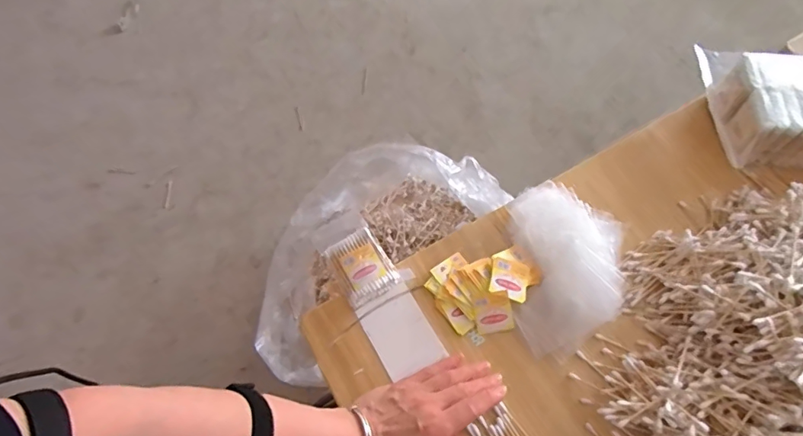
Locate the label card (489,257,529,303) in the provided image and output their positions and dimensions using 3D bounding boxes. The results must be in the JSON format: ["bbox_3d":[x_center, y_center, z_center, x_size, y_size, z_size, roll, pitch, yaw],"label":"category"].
[{"bbox_3d":[0.113,0.063,0.496,0.039,0.005,0.039,21,62,-2],"label":"label card"}]

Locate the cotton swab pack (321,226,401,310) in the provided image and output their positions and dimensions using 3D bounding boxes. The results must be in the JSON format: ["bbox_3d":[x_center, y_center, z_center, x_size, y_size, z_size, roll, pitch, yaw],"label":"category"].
[{"bbox_3d":[-0.044,0.052,0.516,0.056,0.015,0.074,-30,69,-15],"label":"cotton swab pack"}]

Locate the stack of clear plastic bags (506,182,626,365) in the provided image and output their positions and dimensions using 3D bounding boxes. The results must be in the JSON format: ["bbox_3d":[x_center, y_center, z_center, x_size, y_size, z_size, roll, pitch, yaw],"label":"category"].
[{"bbox_3d":[0.177,0.048,0.508,0.112,0.029,0.185,3,64,0],"label":"stack of clear plastic bags"}]

